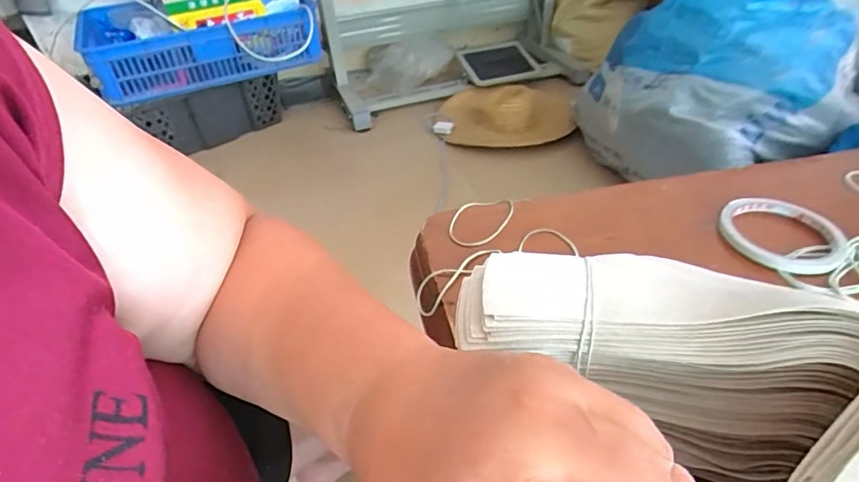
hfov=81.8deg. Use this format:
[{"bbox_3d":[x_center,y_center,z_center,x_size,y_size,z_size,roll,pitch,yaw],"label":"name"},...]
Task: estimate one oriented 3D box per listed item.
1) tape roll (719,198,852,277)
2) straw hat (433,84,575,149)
[{"bbox_3d":[0.297,-0.005,0.422,0.091,0.010,0.097,-2,40,2],"label":"tape roll"},{"bbox_3d":[0.220,-0.420,1.494,0.396,0.112,0.318,2,41,6],"label":"straw hat"}]

